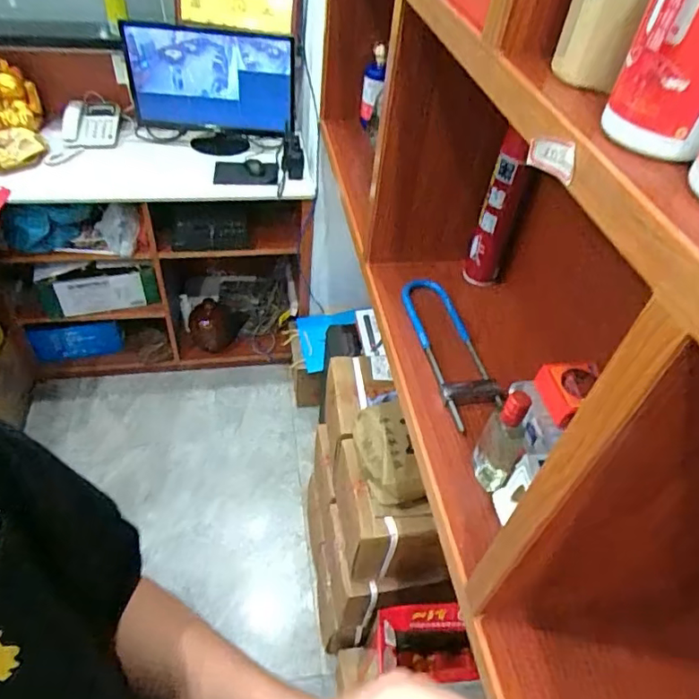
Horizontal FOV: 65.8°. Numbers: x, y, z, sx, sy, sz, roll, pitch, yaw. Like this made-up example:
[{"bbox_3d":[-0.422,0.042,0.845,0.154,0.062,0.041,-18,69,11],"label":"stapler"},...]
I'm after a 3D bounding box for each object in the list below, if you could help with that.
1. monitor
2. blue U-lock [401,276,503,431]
[{"bbox_3d":[-0.431,-0.822,1.662,0.494,0.329,0.060,7,55,2],"label":"monitor"},{"bbox_3d":[0.165,-0.012,0.902,0.092,0.033,0.325,-4,47,-12],"label":"blue U-lock"}]

